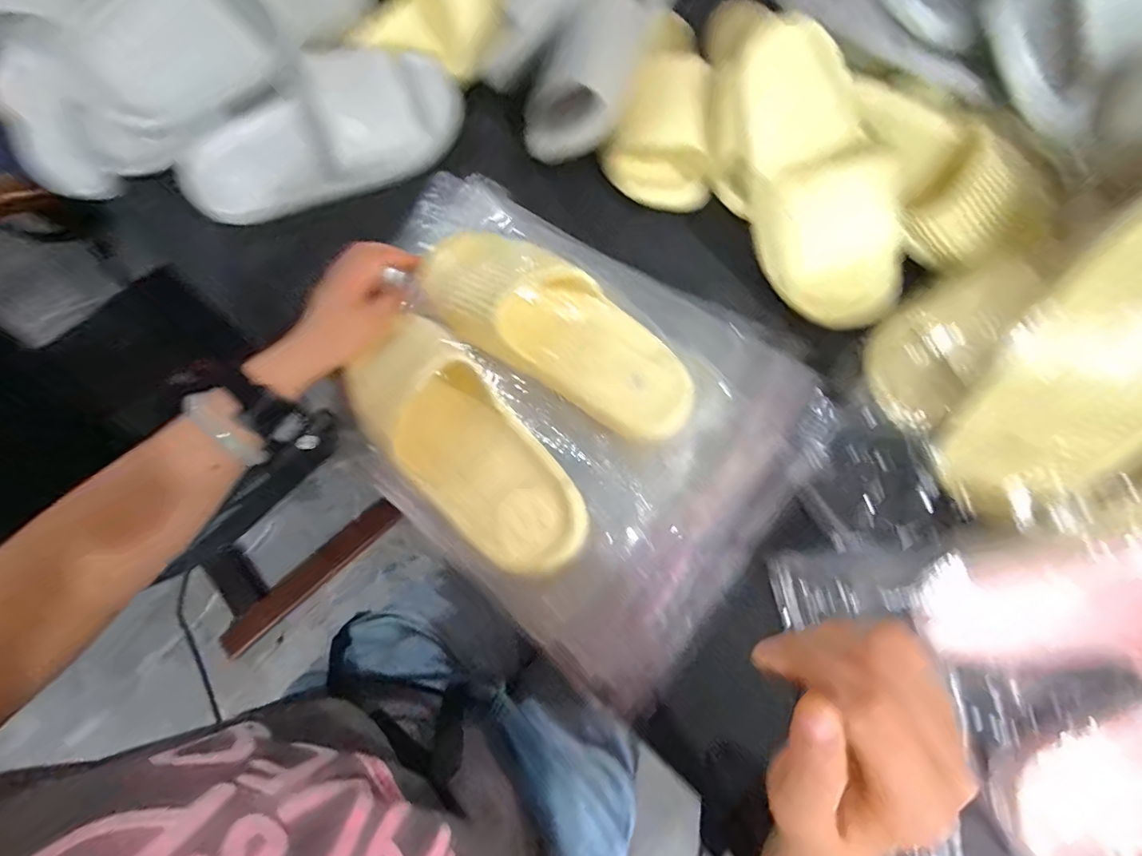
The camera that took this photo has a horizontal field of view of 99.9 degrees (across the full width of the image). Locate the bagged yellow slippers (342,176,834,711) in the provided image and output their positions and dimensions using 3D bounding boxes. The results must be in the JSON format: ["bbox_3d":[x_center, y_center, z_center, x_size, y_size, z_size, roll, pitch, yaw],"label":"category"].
[{"bbox_3d":[-0.002,-0.019,0.374,0.351,0.077,0.290,39,77,13],"label":"bagged yellow slippers"}]

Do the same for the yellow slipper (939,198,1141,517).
[{"bbox_3d":[0.346,-0.046,0.293,0.103,0.053,0.240,37,117,12],"label":"yellow slipper"}]

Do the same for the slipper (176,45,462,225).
[{"bbox_3d":[-0.247,-0.294,0.484,0.273,0.113,0.062,-20,28,0],"label":"slipper"}]

